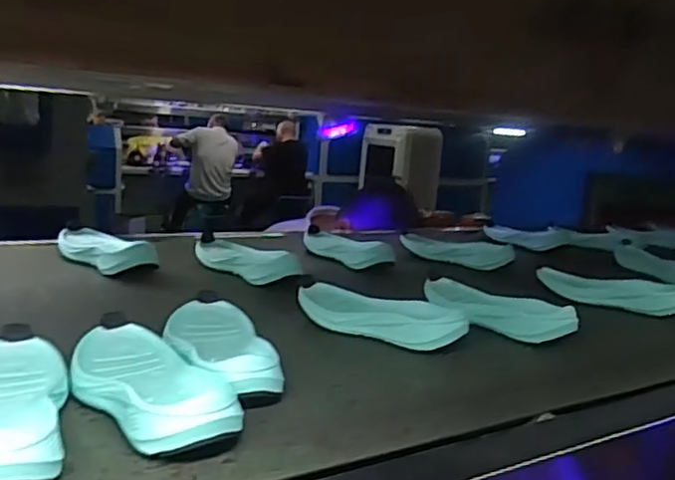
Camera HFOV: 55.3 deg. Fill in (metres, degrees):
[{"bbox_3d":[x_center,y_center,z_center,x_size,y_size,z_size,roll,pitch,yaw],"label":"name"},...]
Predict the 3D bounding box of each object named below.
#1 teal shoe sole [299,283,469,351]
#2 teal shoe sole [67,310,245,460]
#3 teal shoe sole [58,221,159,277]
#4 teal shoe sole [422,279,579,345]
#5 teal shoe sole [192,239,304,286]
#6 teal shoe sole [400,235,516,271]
[{"bbox_3d":[0.039,0.076,0.678,0.187,0.033,0.062,10,12,30],"label":"teal shoe sole"},{"bbox_3d":[-0.146,0.099,0.476,0.078,0.035,0.205,-4,13,-35],"label":"teal shoe sole"},{"bbox_3d":[-0.324,0.008,0.887,0.087,0.037,0.197,-6,14,-42],"label":"teal shoe sole"},{"bbox_3d":[0.177,0.074,0.750,0.073,0.036,0.196,-4,13,-35],"label":"teal shoe sole"},{"bbox_3d":[-0.132,0.023,0.889,0.072,0.040,0.205,-6,14,-43],"label":"teal shoe sole"},{"bbox_3d":[0.205,0.017,1.103,0.190,0.036,0.060,12,13,37],"label":"teal shoe sole"}]

